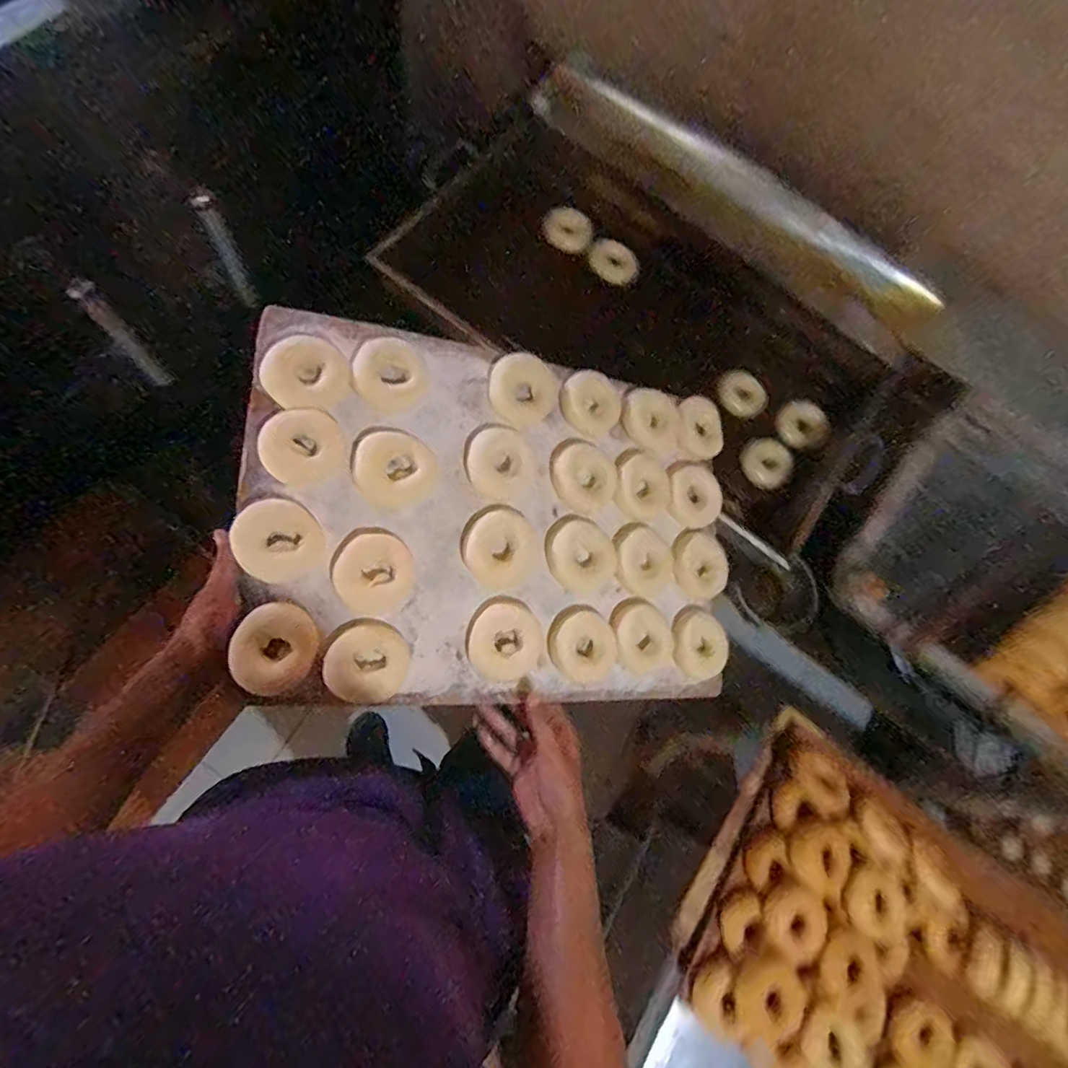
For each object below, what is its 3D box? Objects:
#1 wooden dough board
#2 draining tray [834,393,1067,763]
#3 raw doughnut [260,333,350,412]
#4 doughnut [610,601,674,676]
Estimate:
[{"bbox_3d":[-0.019,-0.015,0.646,0.581,0.021,0.411,6,79,-21],"label":"wooden dough board"},{"bbox_3d":[0.842,0.114,0.880,0.604,0.412,0.130,41,28,21],"label":"draining tray"},{"bbox_3d":[-0.244,-0.172,0.577,0.081,0.020,0.080,-10,92,-24],"label":"raw doughnut"},{"bbox_3d":[0.135,0.132,0.691,0.085,0.023,0.091,-5,83,-26],"label":"doughnut"}]

